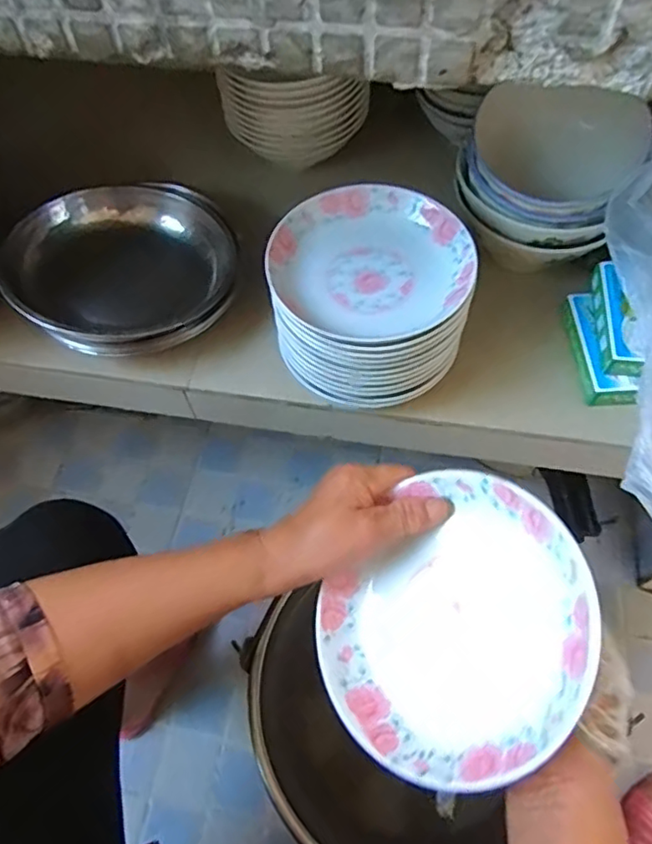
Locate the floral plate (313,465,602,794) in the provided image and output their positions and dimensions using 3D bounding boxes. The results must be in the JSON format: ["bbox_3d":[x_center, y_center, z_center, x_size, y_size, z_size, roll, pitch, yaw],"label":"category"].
[{"bbox_3d":[0.077,0.120,0.350,0.168,0.026,0.151,-52,46,6],"label":"floral plate"}]

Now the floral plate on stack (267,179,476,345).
[{"bbox_3d":[0.043,-0.142,0.513,0.164,0.033,0.155,-2,59,3],"label":"floral plate on stack"}]

